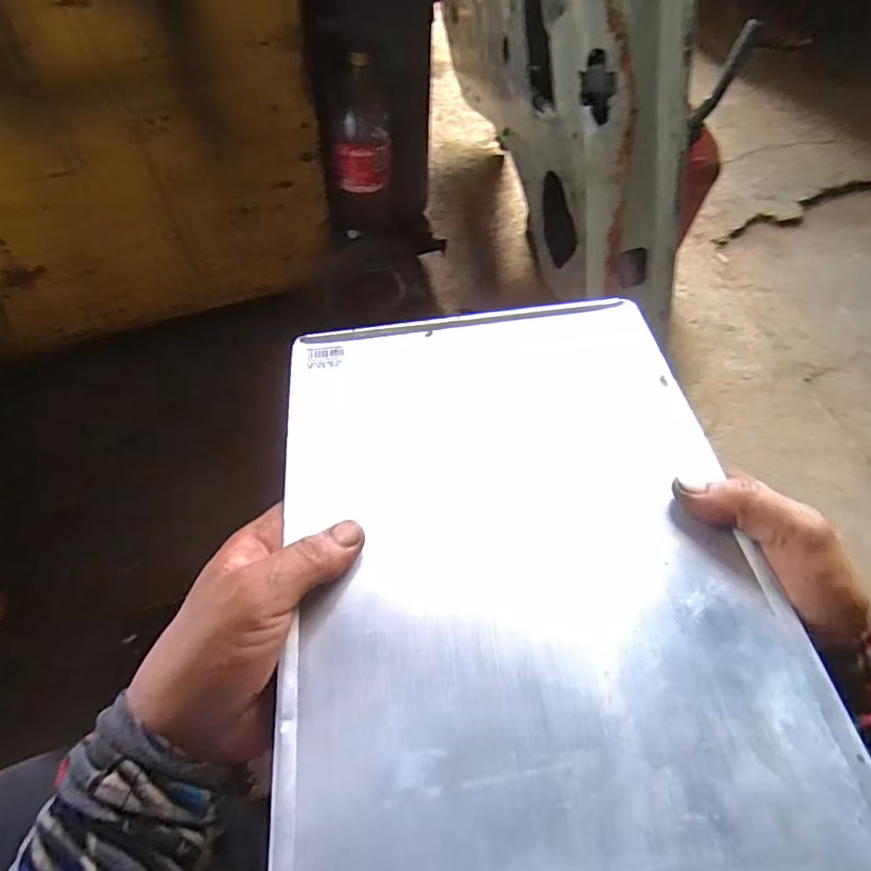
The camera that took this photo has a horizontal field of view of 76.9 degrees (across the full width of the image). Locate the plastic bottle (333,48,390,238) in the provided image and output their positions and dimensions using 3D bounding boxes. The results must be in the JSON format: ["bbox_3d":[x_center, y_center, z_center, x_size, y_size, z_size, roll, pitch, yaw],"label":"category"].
[{"bbox_3d":[-0.120,-0.447,0.878,0.080,0.244,0.097,10,57,3],"label":"plastic bottle"}]

